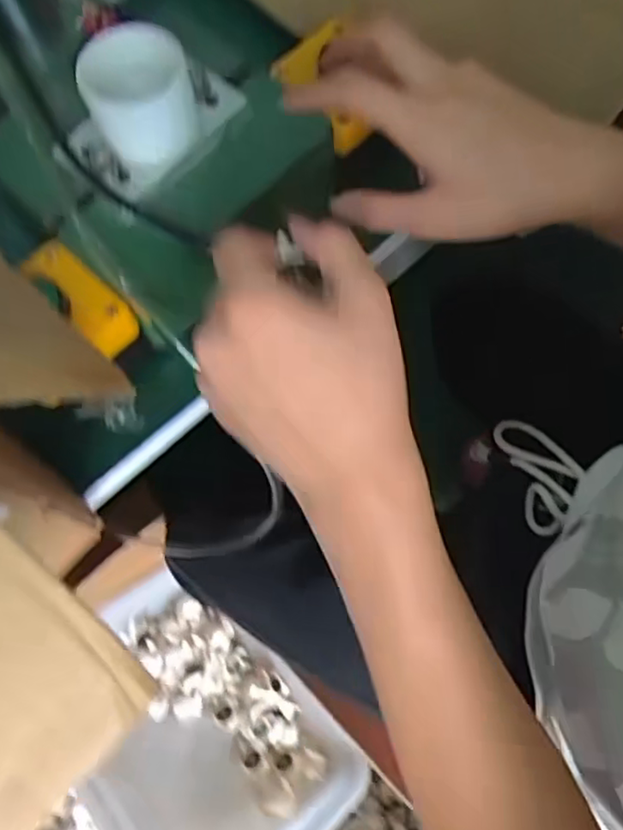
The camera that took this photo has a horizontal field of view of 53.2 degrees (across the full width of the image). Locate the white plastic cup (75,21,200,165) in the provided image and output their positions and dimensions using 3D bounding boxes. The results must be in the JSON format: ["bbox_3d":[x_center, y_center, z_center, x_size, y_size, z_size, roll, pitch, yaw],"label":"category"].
[{"bbox_3d":[-0.091,-0.170,0.332,0.054,0.044,0.048,-16,69,-3],"label":"white plastic cup"}]

